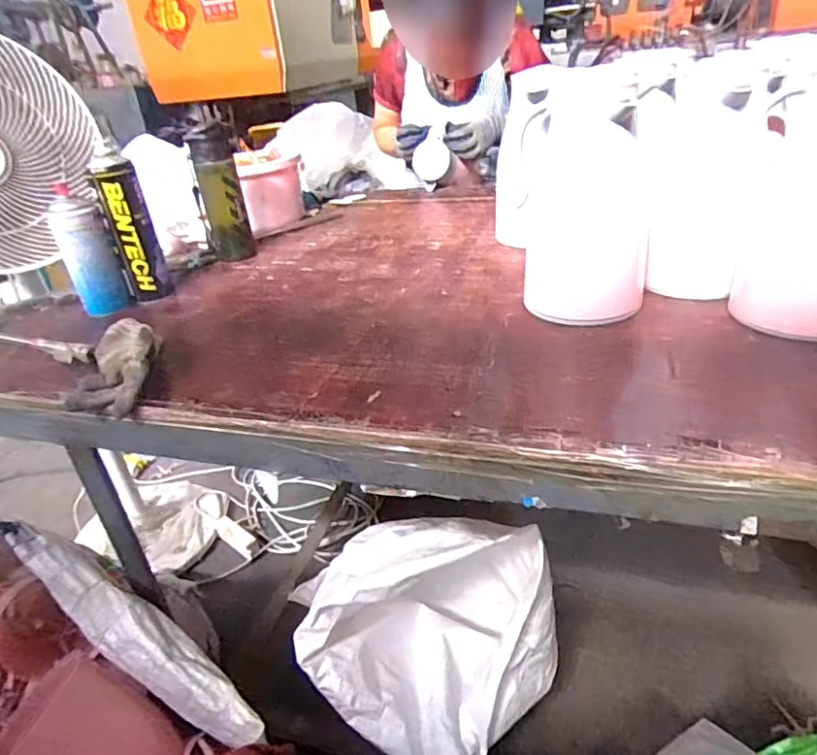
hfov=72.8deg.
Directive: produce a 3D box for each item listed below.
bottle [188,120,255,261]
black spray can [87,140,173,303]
[{"bbox_3d":[-0.317,-0.311,0.957,0.081,0.213,0.069,-16,32,-15],"label":"bottle"},{"bbox_3d":[-0.405,-0.211,0.806,0.061,0.214,0.056,-16,32,-15],"label":"black spray can"}]

